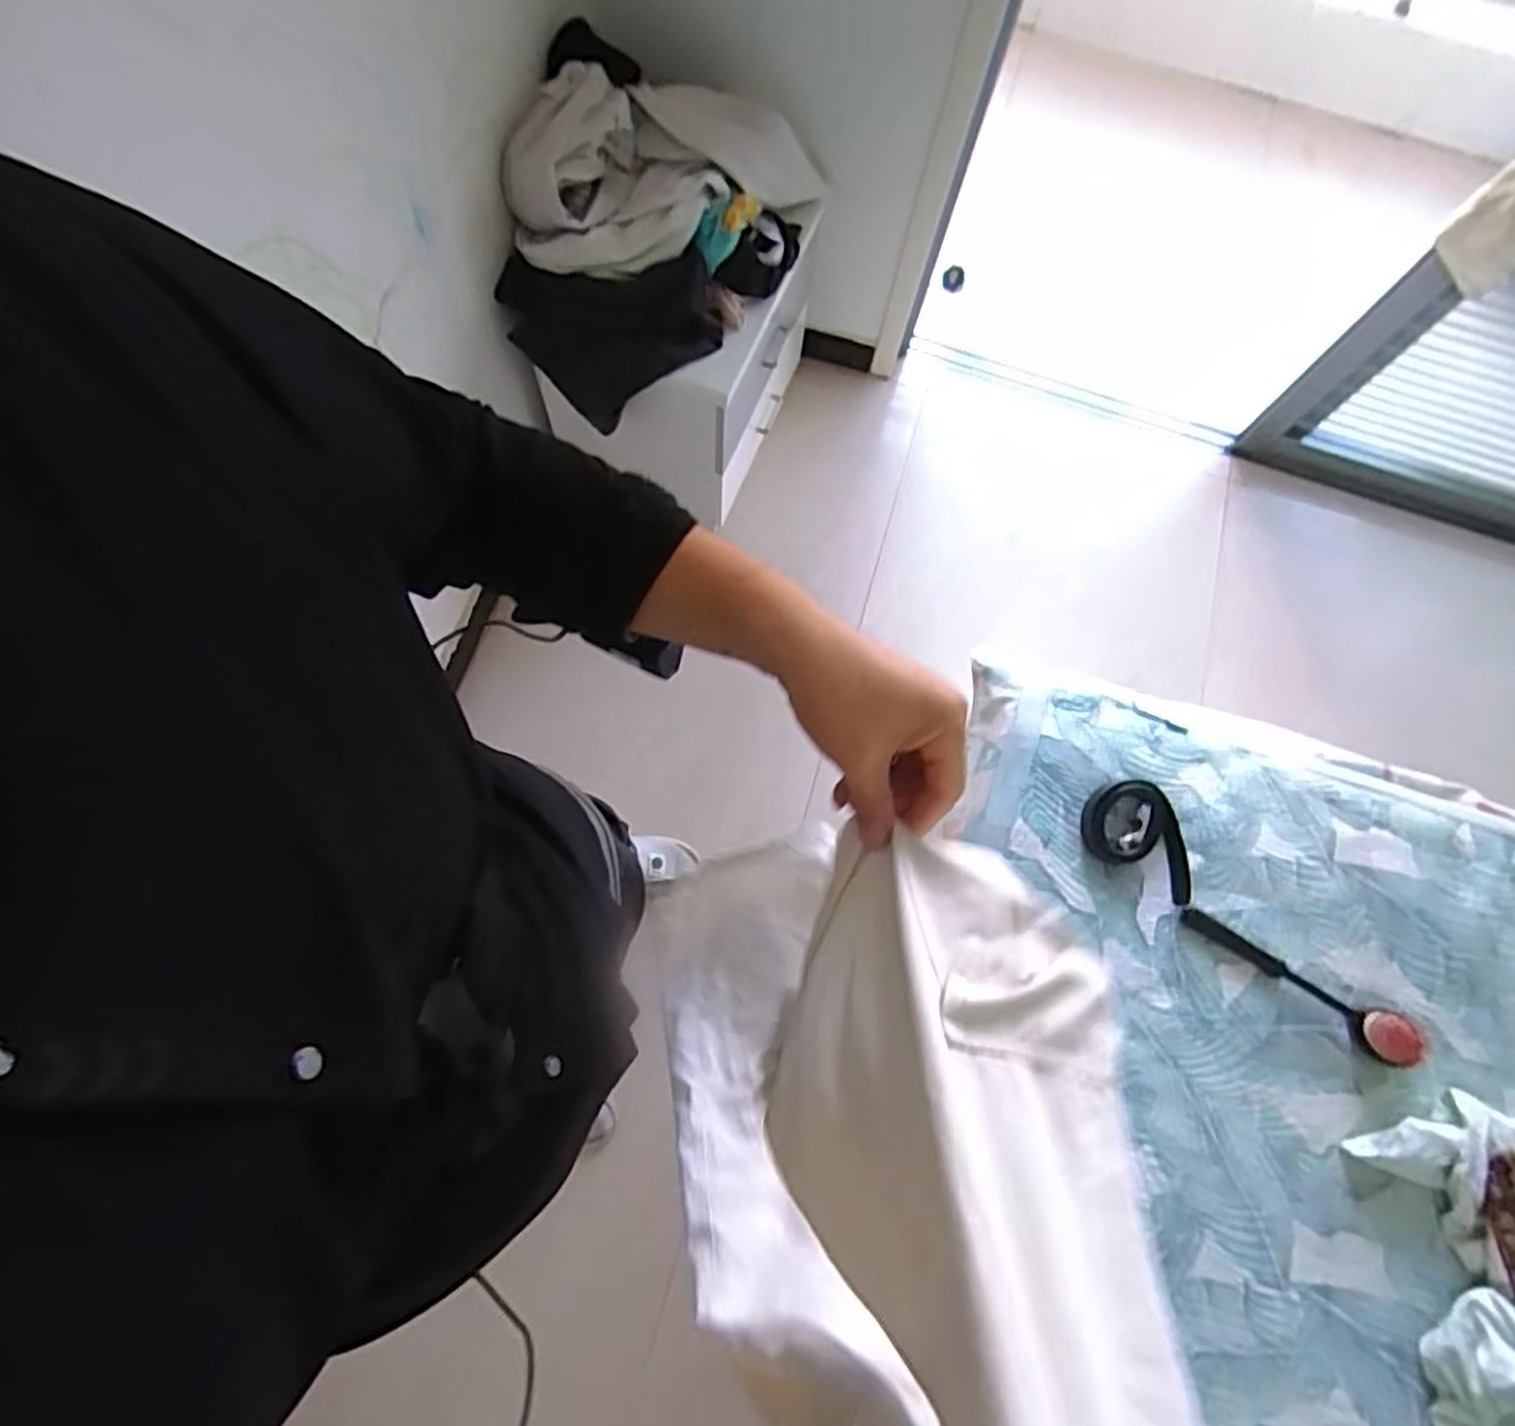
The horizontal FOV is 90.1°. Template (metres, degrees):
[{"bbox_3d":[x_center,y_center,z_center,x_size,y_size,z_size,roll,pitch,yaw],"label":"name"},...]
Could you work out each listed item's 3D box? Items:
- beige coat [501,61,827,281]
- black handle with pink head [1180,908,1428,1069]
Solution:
[{"bbox_3d":[-0.140,-0.888,1.271,0.524,0.172,0.279,0,73,-4],"label":"beige coat"},{"bbox_3d":[0.763,0.376,1.067,0.337,0.030,0.063,34,73,11],"label":"black handle with pink head"}]

